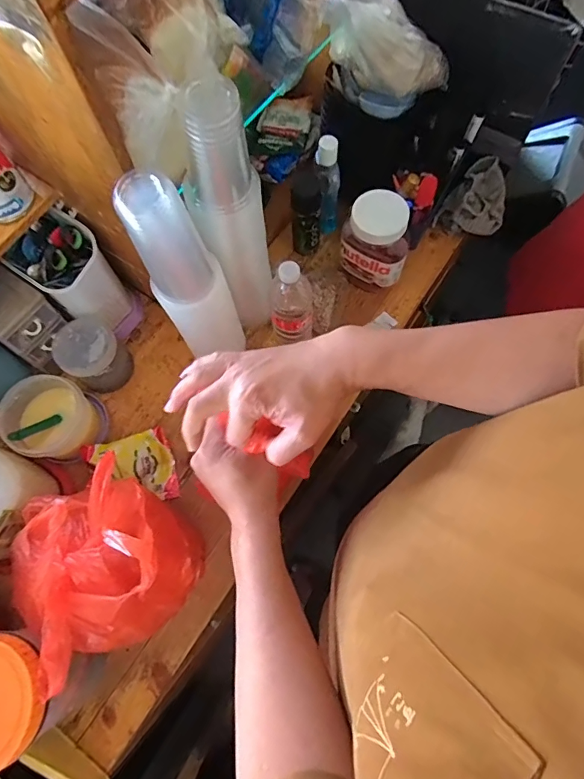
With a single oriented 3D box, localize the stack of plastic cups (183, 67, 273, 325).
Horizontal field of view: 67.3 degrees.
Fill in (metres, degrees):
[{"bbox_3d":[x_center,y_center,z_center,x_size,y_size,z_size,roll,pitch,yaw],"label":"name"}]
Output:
[{"bbox_3d":[-0.072,-0.203,0.578,0.061,0.376,0.064,17,72,7],"label":"stack of plastic cups"}]

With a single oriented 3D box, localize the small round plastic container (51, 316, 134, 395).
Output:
[{"bbox_3d":[-0.311,-0.053,0.693,0.087,0.093,0.090,0,71,1],"label":"small round plastic container"}]

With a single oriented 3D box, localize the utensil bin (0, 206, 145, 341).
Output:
[{"bbox_3d":[-0.340,-0.174,0.696,0.142,0.187,0.109,41,77,14],"label":"utensil bin"}]

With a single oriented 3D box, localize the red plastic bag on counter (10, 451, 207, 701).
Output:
[{"bbox_3d":[-0.220,0.196,0.504,0.165,0.223,0.186,-31,73,-9],"label":"red plastic bag on counter"}]

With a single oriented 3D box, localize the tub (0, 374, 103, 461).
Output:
[{"bbox_3d":[-0.364,0.045,0.665,0.101,0.093,0.115,36,75,13],"label":"tub"}]

